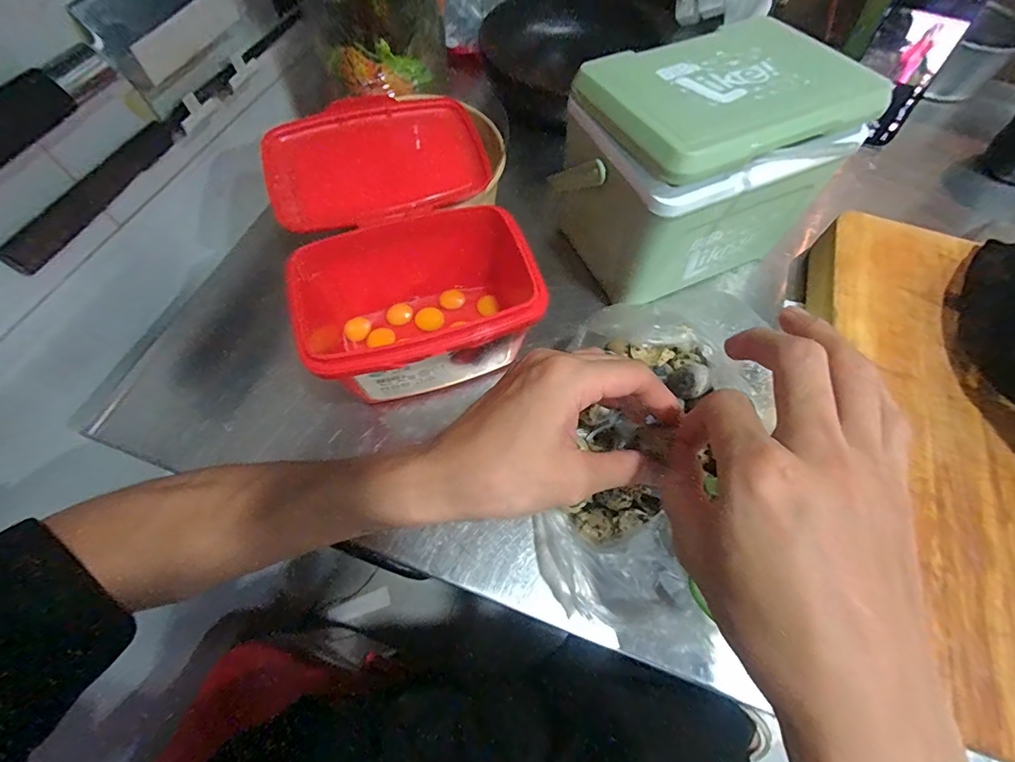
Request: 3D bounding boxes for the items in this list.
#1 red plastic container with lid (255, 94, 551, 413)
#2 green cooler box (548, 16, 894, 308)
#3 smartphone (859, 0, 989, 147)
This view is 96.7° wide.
[{"bbox_3d":[-0.083,-0.104,0.349,0.151,0.082,0.227,-18,66,-10],"label":"red plastic container with lid"},{"bbox_3d":[0.138,-0.166,0.351,0.183,0.139,0.127,-22,66,-12],"label":"green cooler box"},{"bbox_3d":[0.396,-0.323,0.447,0.071,0.147,0.011,21,40,5],"label":"smartphone"}]

